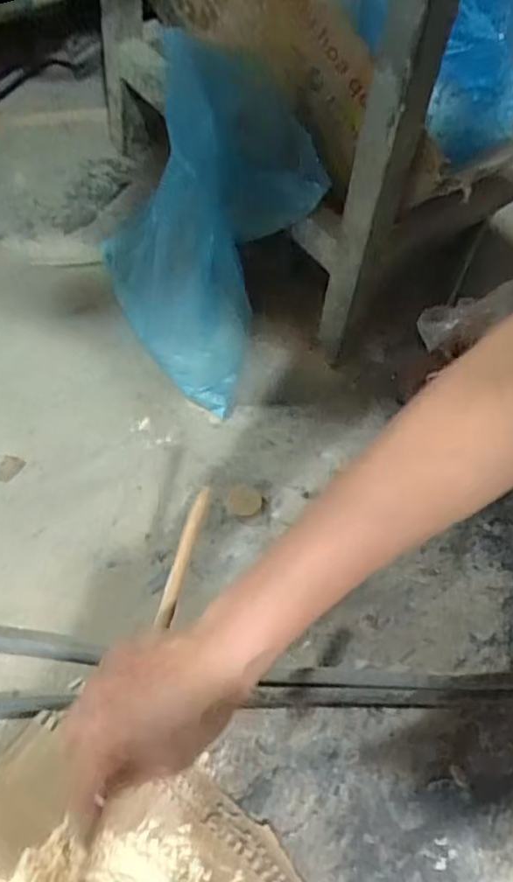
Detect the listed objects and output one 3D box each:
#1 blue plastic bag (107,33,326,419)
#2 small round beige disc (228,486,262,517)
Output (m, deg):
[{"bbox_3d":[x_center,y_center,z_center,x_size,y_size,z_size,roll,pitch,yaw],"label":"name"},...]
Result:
[{"bbox_3d":[-0.055,-0.169,0.524,0.166,0.123,0.265,21,103,7],"label":"blue plastic bag"},{"bbox_3d":[-0.010,0.051,0.543,0.027,0.006,0.026,2,61,-3],"label":"small round beige disc"}]

